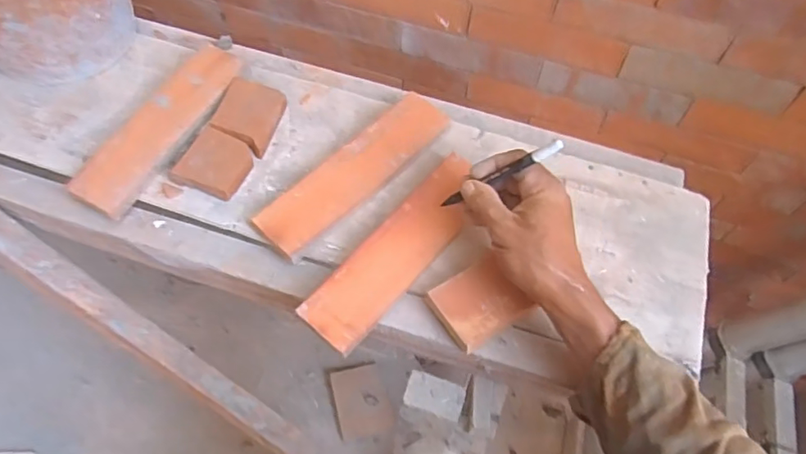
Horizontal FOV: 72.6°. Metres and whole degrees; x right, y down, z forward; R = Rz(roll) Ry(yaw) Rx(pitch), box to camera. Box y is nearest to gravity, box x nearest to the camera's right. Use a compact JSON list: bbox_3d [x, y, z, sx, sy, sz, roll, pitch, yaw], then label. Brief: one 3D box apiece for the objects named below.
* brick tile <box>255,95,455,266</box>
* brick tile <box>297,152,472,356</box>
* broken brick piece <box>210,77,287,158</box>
[{"bbox_3d":[-0.046,-0.058,0.552,0.063,0.015,0.221,40,70,16],"label":"brick tile"},{"bbox_3d":[-0.001,0.018,0.509,0.060,0.014,0.216,34,67,16],"label":"brick tile"},{"bbox_3d":[-0.164,-0.119,0.587,0.069,0.022,0.074,21,61,9],"label":"broken brick piece"}]

